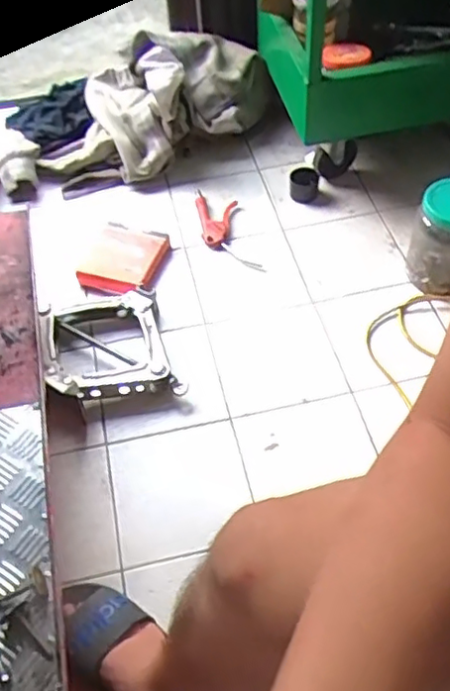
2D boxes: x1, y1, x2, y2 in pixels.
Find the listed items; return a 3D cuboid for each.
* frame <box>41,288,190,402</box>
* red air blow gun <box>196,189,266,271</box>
[{"bbox_3d":[-0.197,0.002,1.074,0.201,0.062,0.239,-16,54,-9],"label":"frame"},{"bbox_3d":[0.007,-0.223,1.246,0.093,0.029,0.217,-28,71,-17],"label":"red air blow gun"}]

